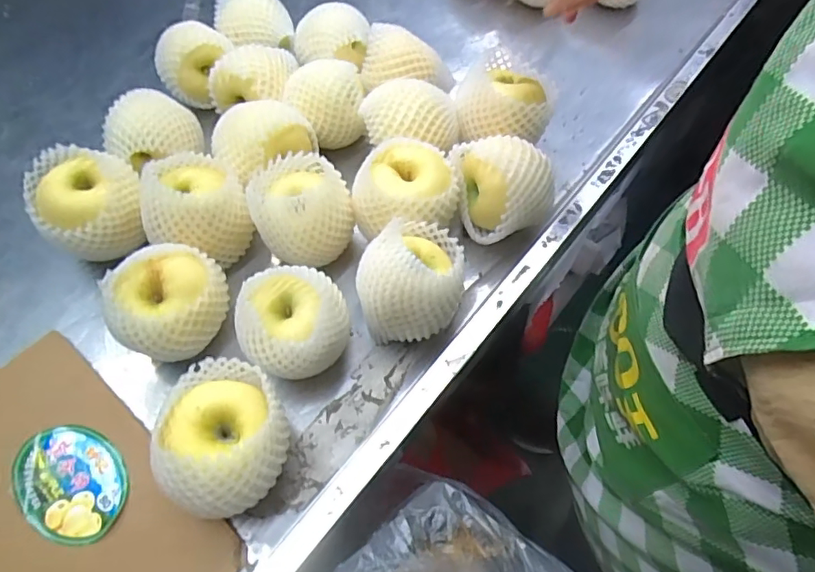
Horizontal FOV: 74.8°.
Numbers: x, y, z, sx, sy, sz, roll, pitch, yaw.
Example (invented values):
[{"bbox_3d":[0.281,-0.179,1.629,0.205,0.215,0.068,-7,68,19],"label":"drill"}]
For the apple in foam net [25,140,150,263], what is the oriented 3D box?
[{"bbox_3d":[-0.287,-0.069,0.492,0.090,0.088,0.087,-1,58,1],"label":"apple in foam net"}]

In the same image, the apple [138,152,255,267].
[{"bbox_3d":[-0.191,-0.067,0.478,0.083,0.072,0.076,-1,58,1],"label":"apple"}]

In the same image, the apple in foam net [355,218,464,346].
[{"bbox_3d":[0.002,-0.001,0.447,0.082,0.090,0.084,-1,58,1],"label":"apple in foam net"}]

